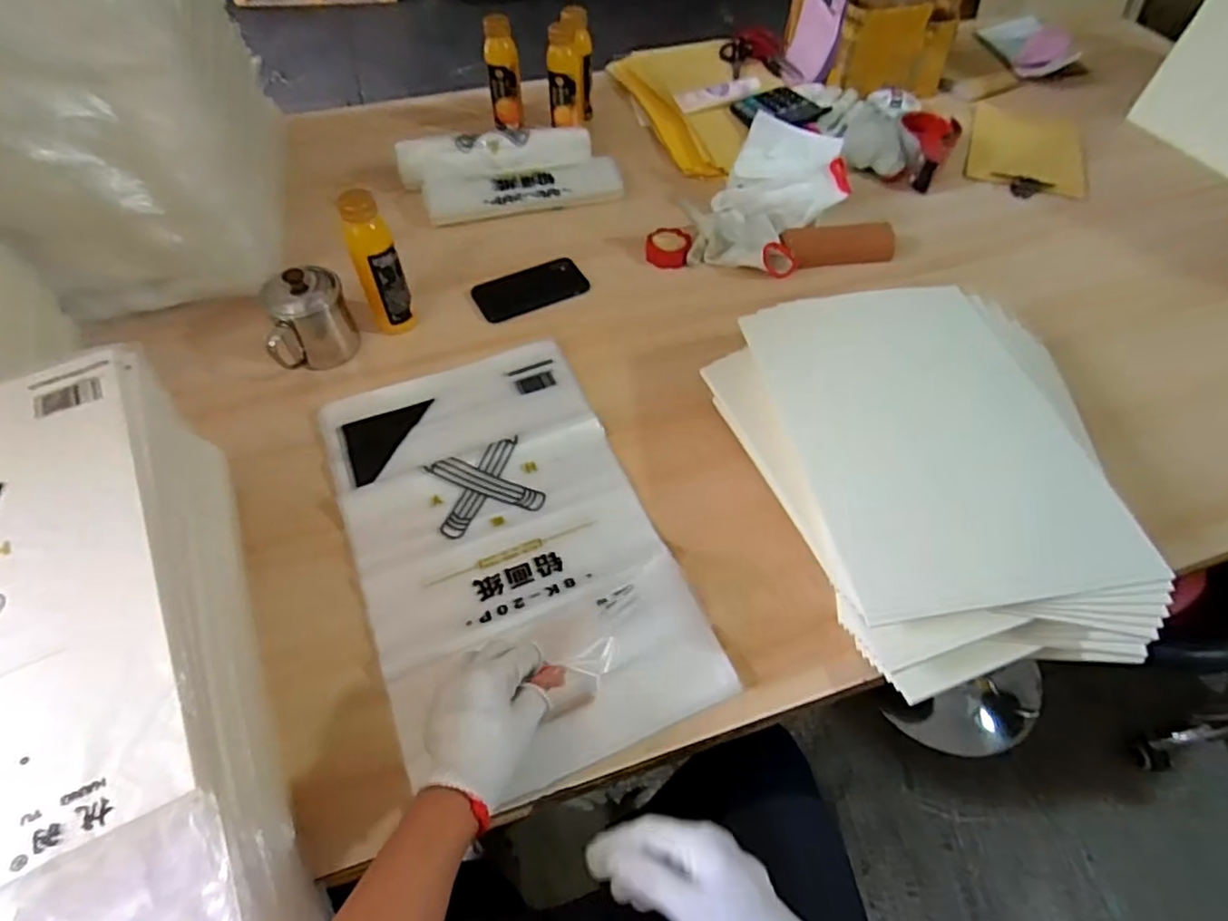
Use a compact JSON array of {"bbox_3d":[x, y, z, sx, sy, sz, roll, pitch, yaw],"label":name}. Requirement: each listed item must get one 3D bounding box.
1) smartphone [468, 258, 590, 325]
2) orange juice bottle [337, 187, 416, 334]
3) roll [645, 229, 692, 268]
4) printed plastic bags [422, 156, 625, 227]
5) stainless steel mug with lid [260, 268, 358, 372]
[{"bbox_3d":[-0.113,-0.233,0.876,0.149,0.010,0.079,-23,58,-16],"label":"smartphone"},{"bbox_3d":[-0.278,-0.229,0.764,0.050,0.178,0.047,-23,58,-16],"label":"orange juice bottle"},{"bbox_3d":[0.078,-0.308,0.917,0.062,0.019,0.072,9,55,6],"label":"roll"},{"bbox_3d":[-0.134,-0.407,0.975,0.296,0.038,0.089,-13,56,-10],"label":"printed plastic bags"},{"bbox_3d":[-0.364,-0.169,0.765,0.098,0.104,0.076,-24,58,-17],"label":"stainless steel mug with lid"}]

